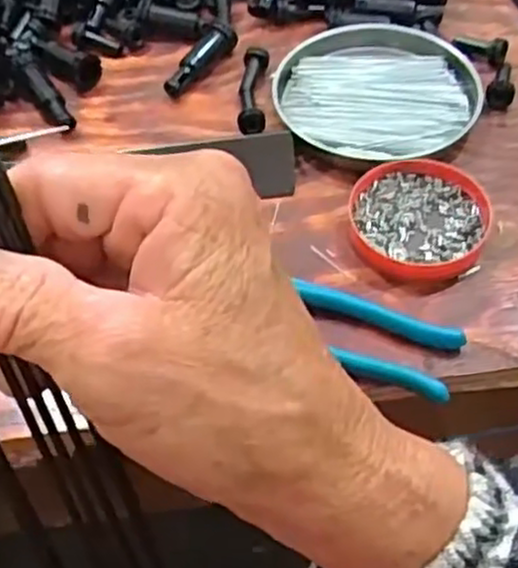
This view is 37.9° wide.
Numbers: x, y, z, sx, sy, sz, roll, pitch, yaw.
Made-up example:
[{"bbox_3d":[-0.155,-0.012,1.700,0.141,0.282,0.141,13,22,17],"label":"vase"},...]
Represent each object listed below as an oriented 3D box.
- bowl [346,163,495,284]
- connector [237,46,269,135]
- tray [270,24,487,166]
[{"bbox_3d":[0.094,-0.039,0.445,0.079,0.016,0.081,-3,52,4],"label":"bowl"},{"bbox_3d":[-0.004,-0.133,0.518,0.018,0.014,0.085,-1,52,5],"label":"connector"},{"bbox_3d":[0.082,-0.132,0.514,0.135,0.016,0.127,-3,52,4],"label":"tray"}]

